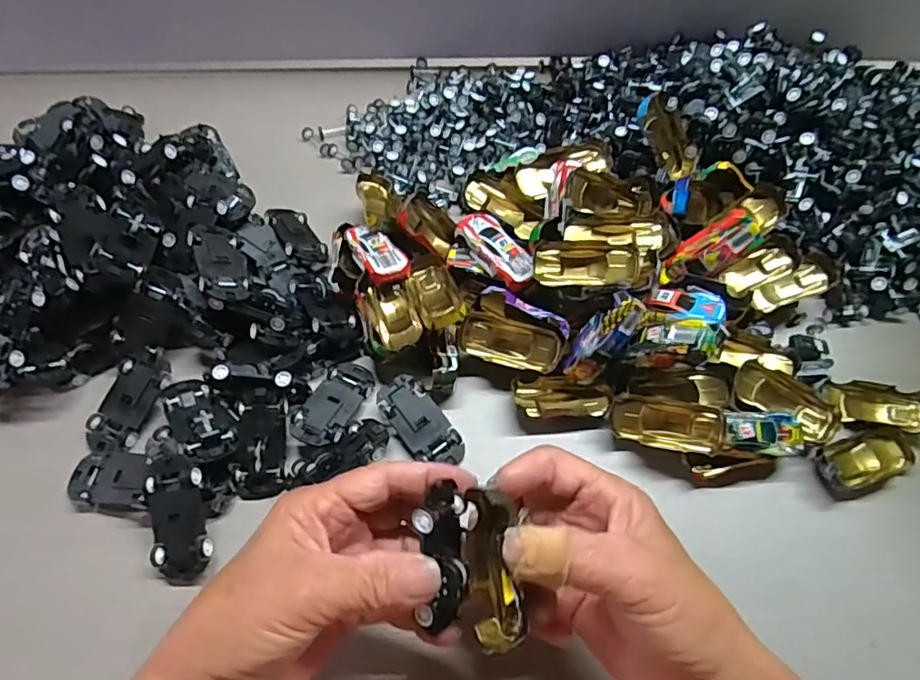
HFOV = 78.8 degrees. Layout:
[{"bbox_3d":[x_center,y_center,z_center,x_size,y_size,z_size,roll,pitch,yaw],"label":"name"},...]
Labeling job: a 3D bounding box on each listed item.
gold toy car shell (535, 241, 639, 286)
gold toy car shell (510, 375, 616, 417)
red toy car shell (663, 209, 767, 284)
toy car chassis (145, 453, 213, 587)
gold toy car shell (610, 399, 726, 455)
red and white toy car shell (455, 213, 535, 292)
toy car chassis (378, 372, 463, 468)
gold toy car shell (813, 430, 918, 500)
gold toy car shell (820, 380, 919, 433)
[{"bbox_3d":[0.079,-0.045,0.352,0.062,0.018,0.027,2,61,14],"label":"gold toy car shell"},{"bbox_3d":[0.066,0.038,0.365,0.062,0.023,0.029,0,62,-3],"label":"gold toy car shell"},{"bbox_3d":[0.157,-0.056,0.354,0.061,0.014,0.025,-32,62,22],"label":"red toy car shell"},{"bbox_3d":[-0.153,0.096,0.305,0.031,0.011,0.067,-11,83,-8],"label":"toy car chassis"},{"bbox_3d":[0.125,0.052,0.339,0.063,0.011,0.027,6,60,23],"label":"gold toy car shell"},{"bbox_3d":[0.024,-0.058,0.371,0.027,0.019,0.061,-37,70,-19],"label":"red and white toy car shell"},{"bbox_3d":[-0.024,0.051,0.345,0.031,0.011,0.062,-35,69,-19],"label":"toy car chassis"},{"bbox_3d":[0.252,0.075,0.349,0.067,0.017,0.032,-17,64,-11],"label":"gold toy car shell"},{"bbox_3d":[0.272,0.042,0.368,0.064,0.020,0.032,11,62,3],"label":"gold toy car shell"}]

